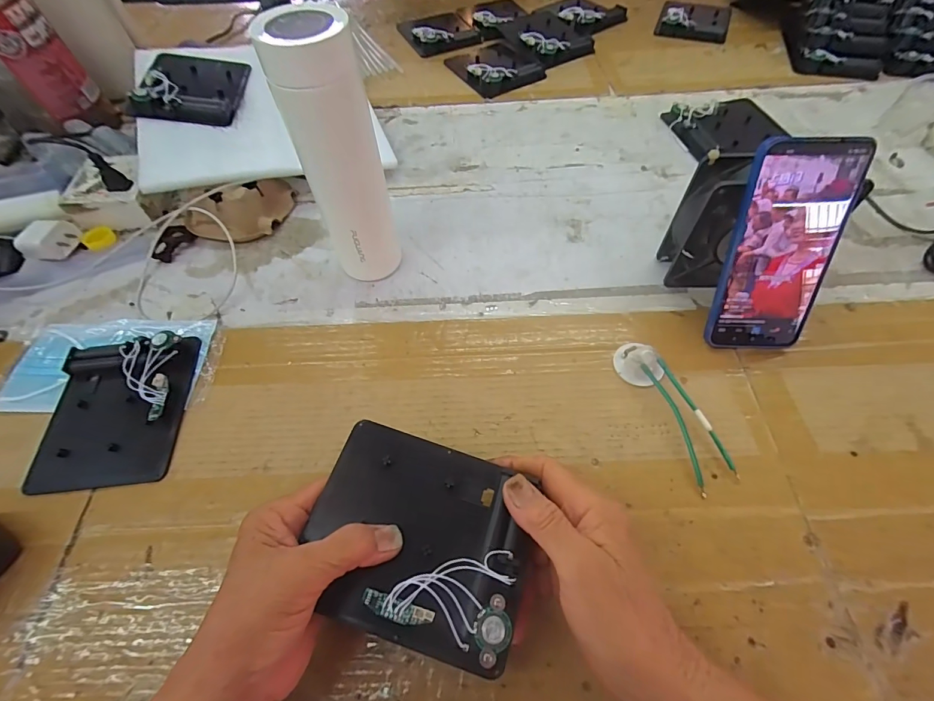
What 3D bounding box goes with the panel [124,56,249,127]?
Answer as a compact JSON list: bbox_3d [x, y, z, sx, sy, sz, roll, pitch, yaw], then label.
[{"bbox_3d":[-0.327,-0.319,0.508,0.103,0.012,0.146,4,55,-15],"label":"panel"}]

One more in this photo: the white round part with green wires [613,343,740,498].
[{"bbox_3d":[0.165,0.045,0.339,0.034,0.019,0.130,-20,59,-10],"label":"white round part with green wires"}]

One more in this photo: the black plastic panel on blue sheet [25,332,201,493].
[{"bbox_3d":[-0.297,0.047,0.351,0.114,0.025,0.126,-5,58,-1],"label":"black plastic panel on blue sheet"}]

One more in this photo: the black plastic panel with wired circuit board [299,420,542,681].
[{"bbox_3d":[-0.028,0.110,0.253,0.130,0.014,0.107,15,60,11],"label":"black plastic panel with wired circuit board"}]

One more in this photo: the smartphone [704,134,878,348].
[{"bbox_3d":[0.247,-0.077,0.331,0.079,0.162,0.007,1,28,3],"label":"smartphone"}]

